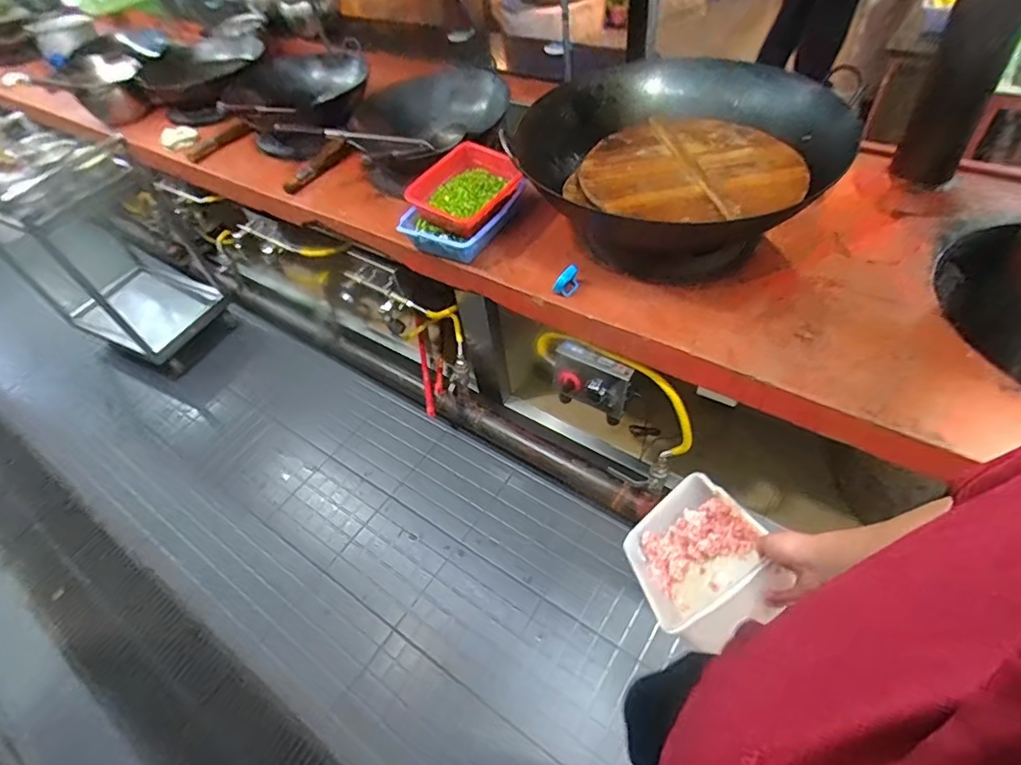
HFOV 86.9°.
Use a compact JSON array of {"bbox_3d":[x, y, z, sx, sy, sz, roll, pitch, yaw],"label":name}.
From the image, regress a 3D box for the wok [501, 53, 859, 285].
[{"bbox_3d":[0.357,-0.491,1.218,0.682,0.321,0.595,-39,55,-22],"label":"wok"}]

